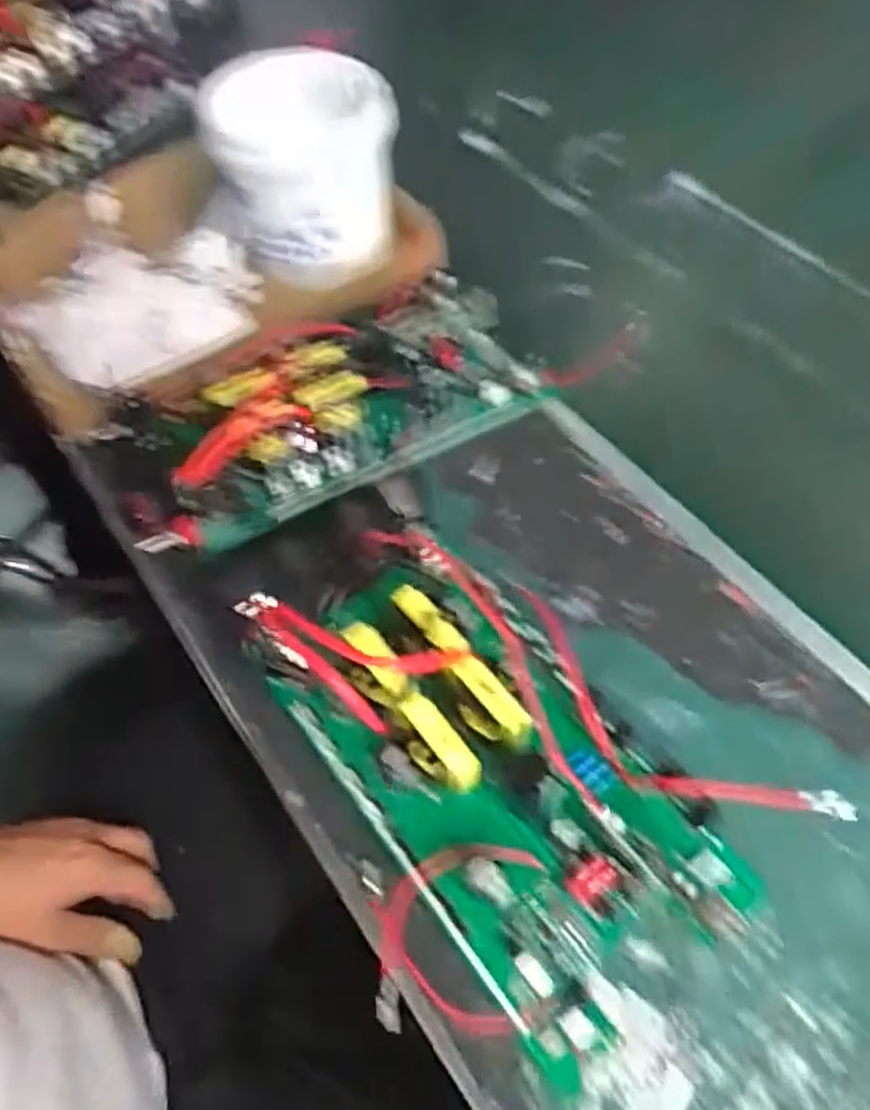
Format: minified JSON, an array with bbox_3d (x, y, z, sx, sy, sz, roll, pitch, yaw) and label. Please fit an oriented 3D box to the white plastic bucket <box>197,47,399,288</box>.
[{"bbox_3d":[-0.091,-0.280,0.576,0.126,0.126,0.104,-9,56,-2],"label":"white plastic bucket"}]

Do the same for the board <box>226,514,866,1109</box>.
[{"bbox_3d":[0.023,0.096,0.377,0.177,0.054,0.244,-35,62,-15],"label":"board"}]

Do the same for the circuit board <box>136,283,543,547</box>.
[{"bbox_3d":[-0.072,-0.109,0.510,0.281,0.055,0.143,-31,61,-13],"label":"circuit board"}]

